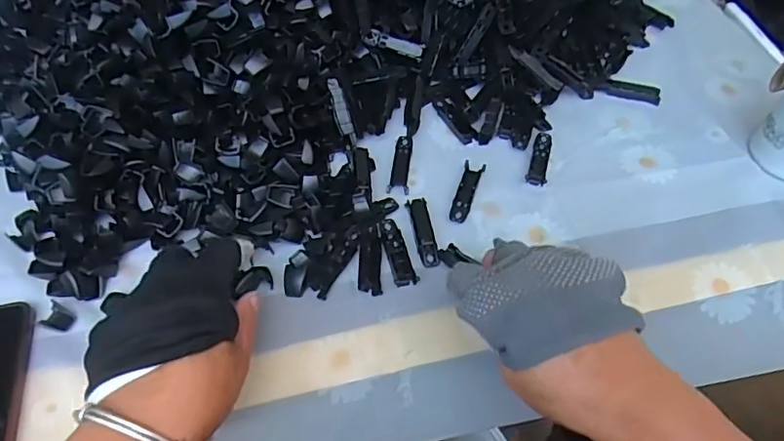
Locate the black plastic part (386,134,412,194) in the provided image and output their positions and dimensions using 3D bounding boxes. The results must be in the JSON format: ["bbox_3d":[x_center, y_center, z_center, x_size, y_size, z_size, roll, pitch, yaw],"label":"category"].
[{"bbox_3d":[0.008,-0.054,0.486,0.017,0.008,0.069,5,53,3],"label":"black plastic part"}]

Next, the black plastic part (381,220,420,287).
[{"bbox_3d":[0.004,0.022,0.428,0.017,0.006,0.063,-12,54,-9],"label":"black plastic part"}]

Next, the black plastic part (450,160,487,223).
[{"bbox_3d":[0.064,-0.025,0.466,0.017,0.006,0.063,15,54,11],"label":"black plastic part"}]

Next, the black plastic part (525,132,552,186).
[{"bbox_3d":[0.132,-0.056,0.489,0.016,0.007,0.059,14,54,10],"label":"black plastic part"}]

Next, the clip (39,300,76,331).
[{"bbox_3d":[-0.237,0.069,0.390,0.022,0.006,0.017,17,55,12],"label":"clip"}]

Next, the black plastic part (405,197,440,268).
[{"bbox_3d":[0.025,0.008,0.439,0.016,0.008,0.065,-9,54,-7],"label":"black plastic part"}]

